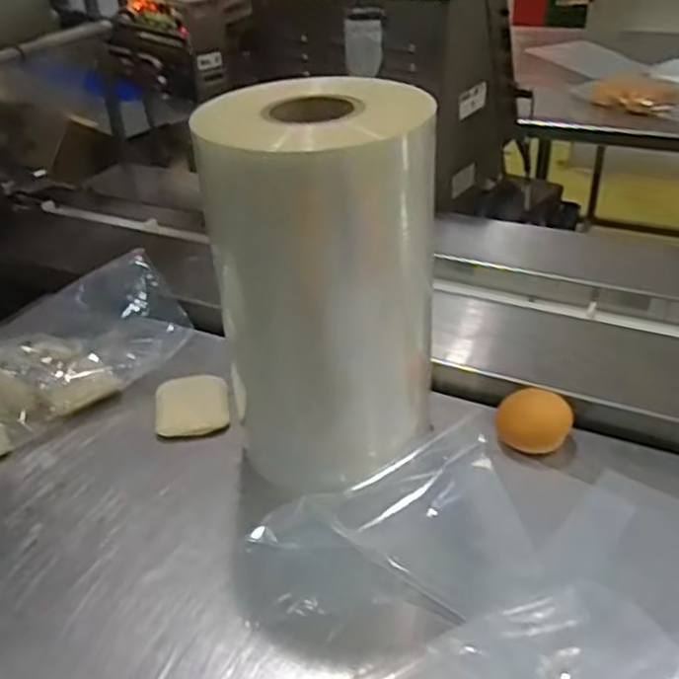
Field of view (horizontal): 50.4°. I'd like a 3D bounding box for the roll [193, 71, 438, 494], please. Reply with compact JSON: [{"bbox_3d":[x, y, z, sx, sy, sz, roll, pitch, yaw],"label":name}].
[{"bbox_3d":[-0.017,-0.041,0.714,0.165,0.380,0.160,-30,42,-32],"label":"roll"}]

